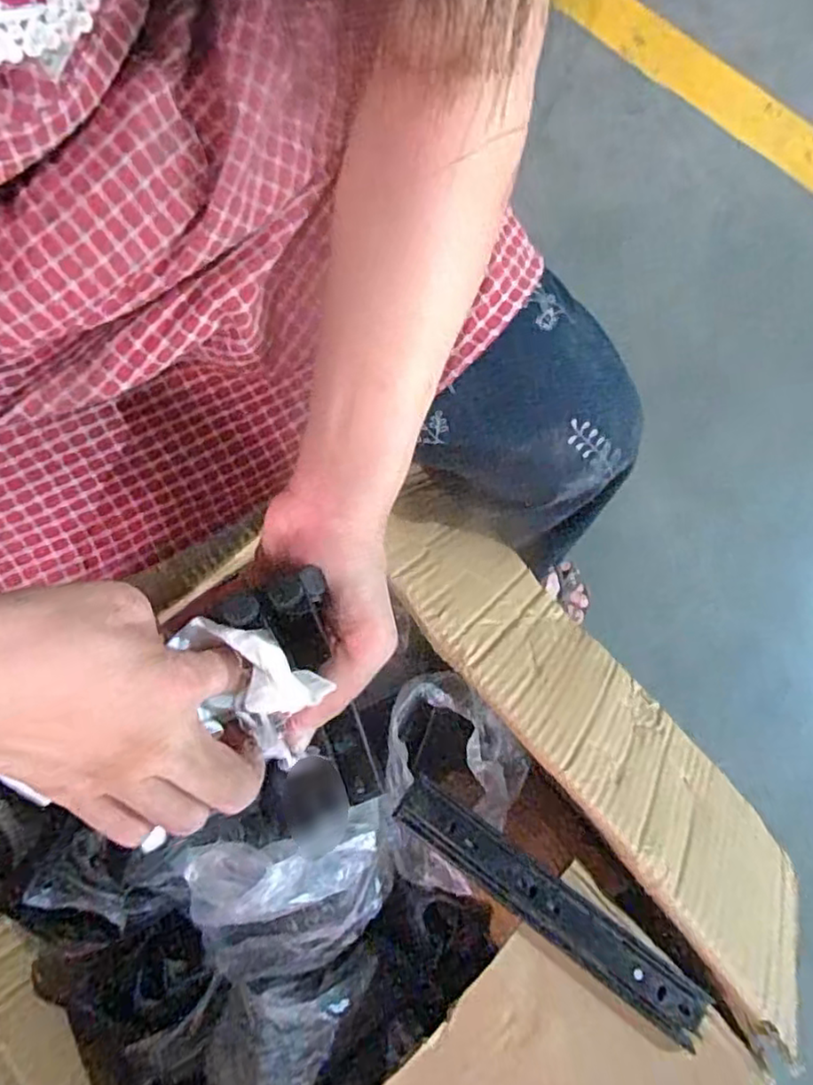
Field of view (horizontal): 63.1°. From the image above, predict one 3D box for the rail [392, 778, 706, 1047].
[{"bbox_3d":[0.089,0.232,0.423,0.220,0.016,0.033,35,81,7],"label":"rail"}]

